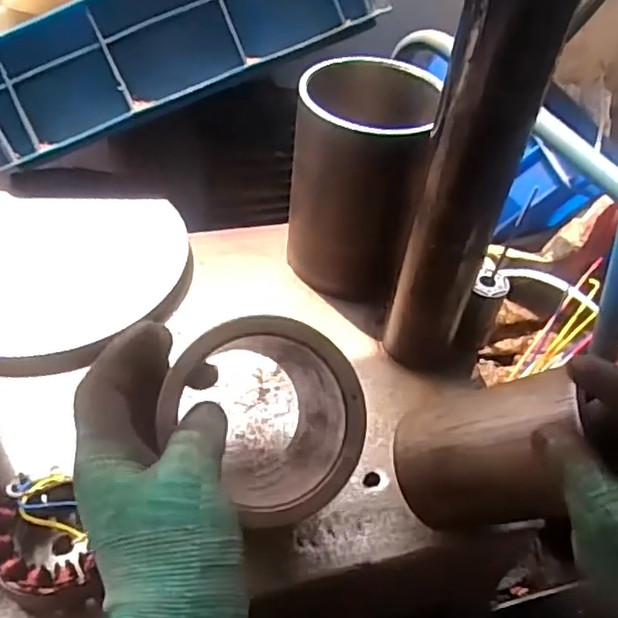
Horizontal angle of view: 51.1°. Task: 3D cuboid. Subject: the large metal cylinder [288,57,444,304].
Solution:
[{"bbox_3d":[0.045,-0.118,0.614,0.110,0.188,0.121,4,45,-4],"label":"large metal cylinder"}]

